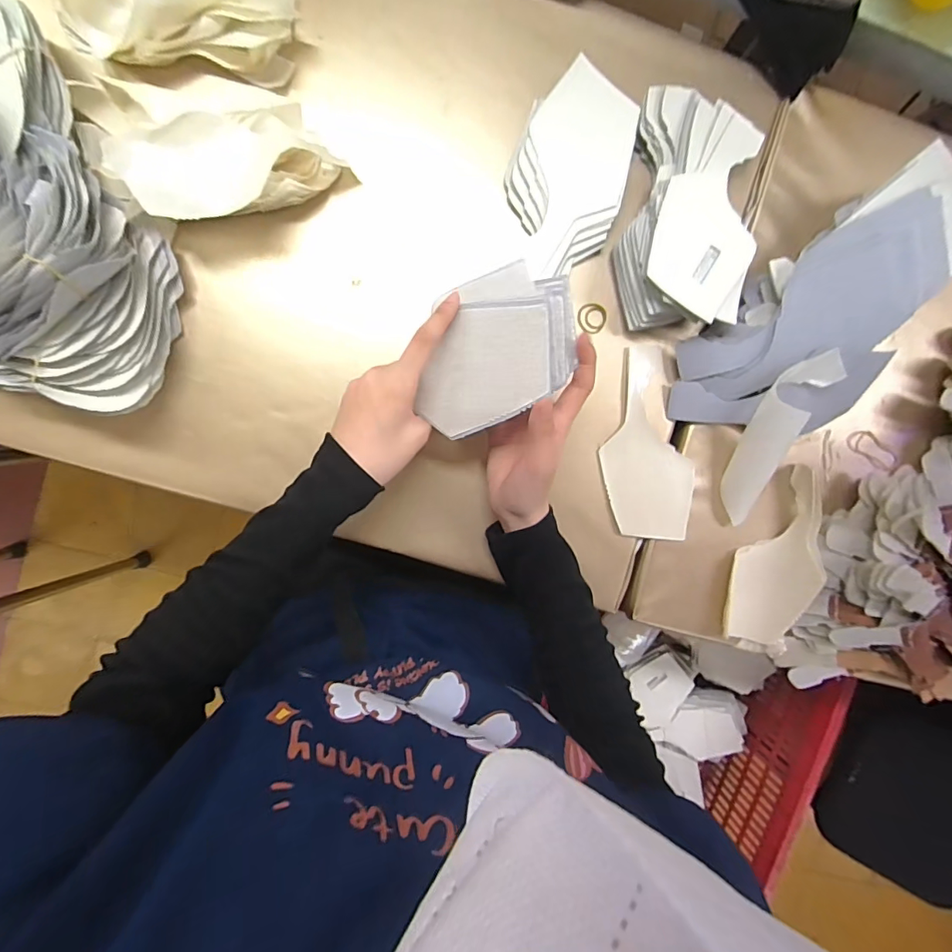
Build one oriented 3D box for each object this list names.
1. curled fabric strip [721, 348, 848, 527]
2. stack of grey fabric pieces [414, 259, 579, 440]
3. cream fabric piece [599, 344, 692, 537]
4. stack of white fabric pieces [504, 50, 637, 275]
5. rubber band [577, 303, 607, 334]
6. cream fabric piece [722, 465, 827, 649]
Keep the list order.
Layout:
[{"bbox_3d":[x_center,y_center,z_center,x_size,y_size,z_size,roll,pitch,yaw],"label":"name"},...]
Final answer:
[{"bbox_3d":[0.270,-0.032,0.430,0.046,0.031,0.165,17,113,-6],"label":"curled fabric strip"},{"bbox_3d":[0.015,-0.096,0.366,0.129,0.030,0.096,-23,92,17],"label":"stack of grey fabric pieces"},{"bbox_3d":[0.161,-0.028,0.457,0.082,0.007,0.182,-11,94,0],"label":"cream fabric piece"},{"bbox_3d":[0.081,-0.263,0.419,0.098,0.021,0.169,13,93,-6],"label":"stack of white fabric pieces"},{"bbox_3d":[0.109,-0.149,0.446,0.029,0.005,0.028,0,95,-5],"label":"rubber band"},{"bbox_3d":[0.294,0.081,0.452,0.067,0.033,0.170,23,92,-7],"label":"cream fabric piece"}]

